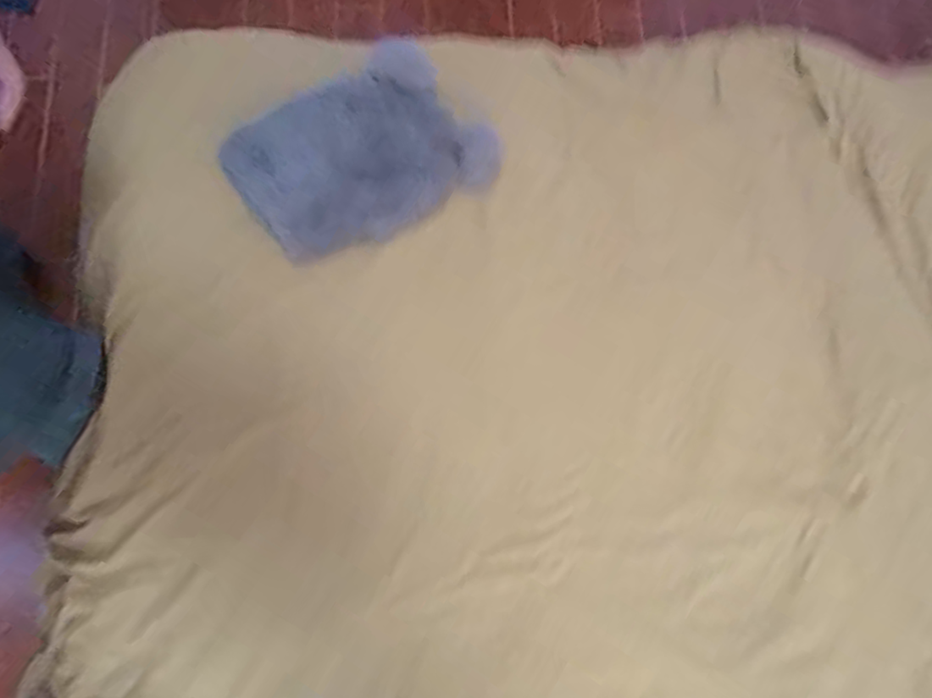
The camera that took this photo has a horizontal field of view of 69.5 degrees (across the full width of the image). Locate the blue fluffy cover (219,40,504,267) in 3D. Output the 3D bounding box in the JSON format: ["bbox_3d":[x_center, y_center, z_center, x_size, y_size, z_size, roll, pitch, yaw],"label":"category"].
[{"bbox_3d":[-0.125,-0.235,0.829,0.291,0.072,0.208,-38,81,-12],"label":"blue fluffy cover"}]

